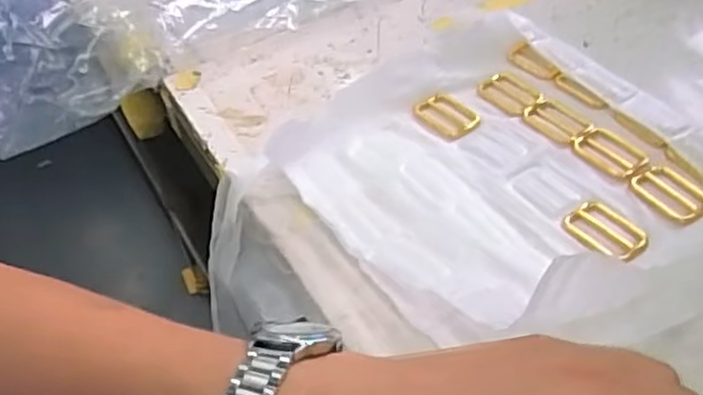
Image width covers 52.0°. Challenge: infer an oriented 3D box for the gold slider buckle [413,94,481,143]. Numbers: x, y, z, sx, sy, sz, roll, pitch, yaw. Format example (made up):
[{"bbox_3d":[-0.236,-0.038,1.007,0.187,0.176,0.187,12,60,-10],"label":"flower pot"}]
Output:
[{"bbox_3d":[0.067,-0.058,0.507,0.034,0.006,0.047,-33,51,-23],"label":"gold slider buckle"}]

